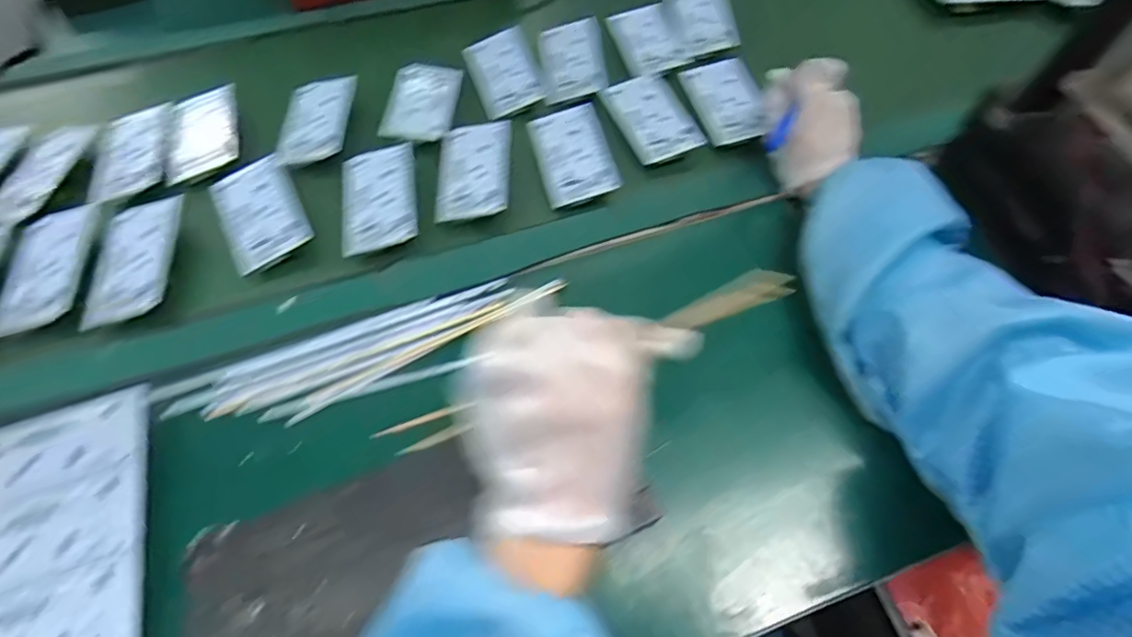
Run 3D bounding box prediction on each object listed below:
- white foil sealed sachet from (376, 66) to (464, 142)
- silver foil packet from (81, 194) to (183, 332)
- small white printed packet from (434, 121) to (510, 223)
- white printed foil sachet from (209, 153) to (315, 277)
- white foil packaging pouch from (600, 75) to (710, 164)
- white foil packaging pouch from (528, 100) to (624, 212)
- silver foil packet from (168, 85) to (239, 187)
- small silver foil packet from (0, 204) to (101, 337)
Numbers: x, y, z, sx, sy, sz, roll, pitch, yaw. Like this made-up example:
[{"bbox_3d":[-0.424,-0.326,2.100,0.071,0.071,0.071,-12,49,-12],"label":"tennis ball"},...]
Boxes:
[{"bbox_3d":[-0.146,-0.220,0.551,0.067,0.009,0.113,3,57,2],"label":"white foil sealed sachet"},{"bbox_3d":[-0.358,-0.051,0.452,0.058,0.005,0.128,-12,58,-8],"label":"silver foil packet"},{"bbox_3d":[-0.085,-0.136,0.500,0.068,0.004,0.109,-6,61,11],"label":"small white printed packet"},{"bbox_3d":[-0.267,-0.095,0.478,0.066,0.017,0.118,-26,61,-16],"label":"white printed foil sachet"},{"bbox_3d":[0.085,-0.196,0.532,0.069,0.011,0.107,-23,66,-2],"label":"white foil packaging pouch"},{"bbox_3d":[0.006,-0.152,0.505,0.067,0.009,0.103,-18,69,6],"label":"white foil packaging pouch"},{"bbox_3d":[-0.353,-0.184,0.533,0.061,0.013,0.123,-15,59,-10],"label":"silver foil packet"},{"bbox_3d":[-0.429,-0.046,0.452,0.063,0.005,0.124,-11,58,-7],"label":"small silver foil packet"}]

